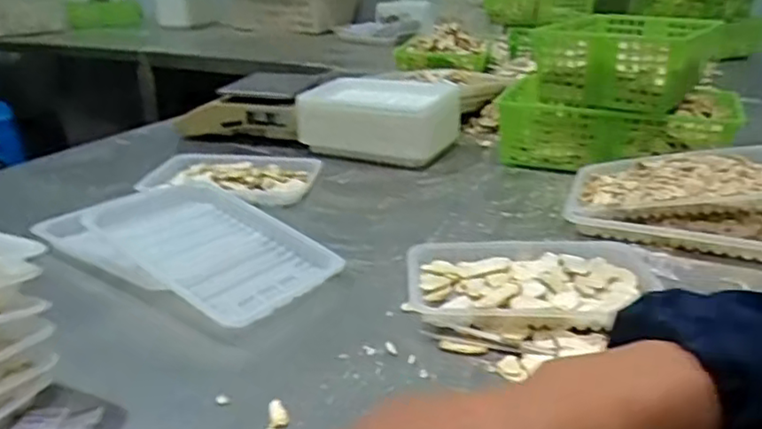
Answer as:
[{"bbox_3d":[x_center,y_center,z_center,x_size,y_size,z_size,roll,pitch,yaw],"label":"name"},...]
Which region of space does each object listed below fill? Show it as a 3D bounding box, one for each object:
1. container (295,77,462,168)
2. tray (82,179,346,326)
[{"bbox_3d":[-0.001,-0.159,1.073,0.241,0.094,0.190,9,24,20],"label":"container"},{"bbox_3d":[-0.190,0.028,0.673,0.254,0.056,0.164,17,28,36],"label":"tray"}]

